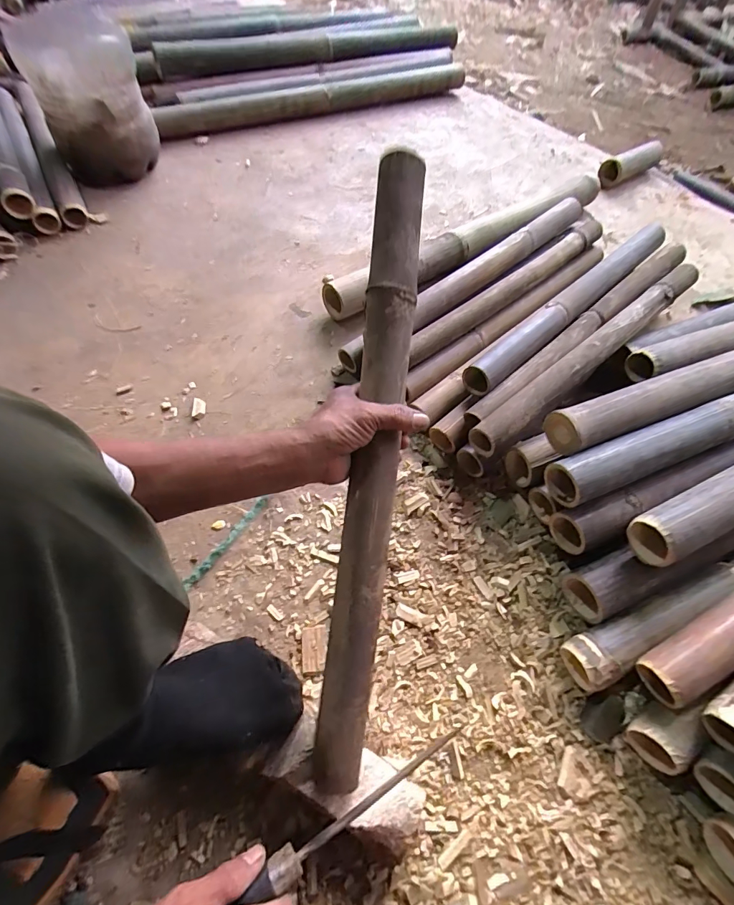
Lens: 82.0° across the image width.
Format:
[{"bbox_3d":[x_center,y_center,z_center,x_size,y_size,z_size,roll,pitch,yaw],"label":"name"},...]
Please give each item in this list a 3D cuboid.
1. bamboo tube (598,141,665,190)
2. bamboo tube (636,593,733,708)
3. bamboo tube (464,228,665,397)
[{"bbox_3d":[0.794,-0.872,1.275,0.232,0.070,0.081,-33,65,-21],"label":"bamboo tube"},{"bbox_3d":[0.442,0.206,0.501,0.261,0.061,0.056,-23,62,-16],"label":"bamboo tube"},{"bbox_3d":[0.417,-0.298,0.840,0.652,0.054,0.067,-37,66,-22],"label":"bamboo tube"}]

